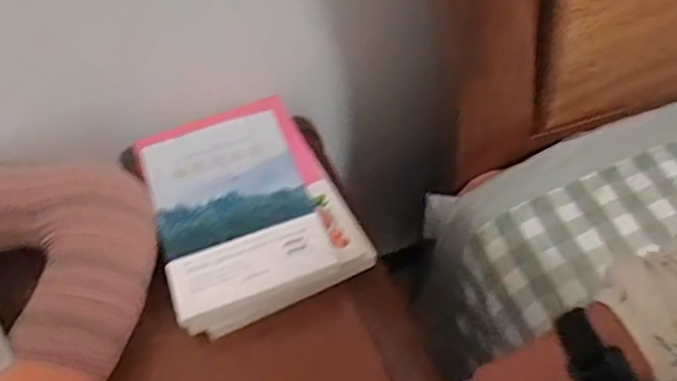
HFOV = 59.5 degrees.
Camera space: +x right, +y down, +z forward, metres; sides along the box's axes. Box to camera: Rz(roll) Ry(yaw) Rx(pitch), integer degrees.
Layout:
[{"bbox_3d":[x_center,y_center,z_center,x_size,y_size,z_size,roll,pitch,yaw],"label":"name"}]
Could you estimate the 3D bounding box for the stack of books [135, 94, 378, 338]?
[{"bbox_3d":[-0.096,0.007,0.589,0.179,0.040,0.243,-23,54,-15],"label":"stack of books"}]

